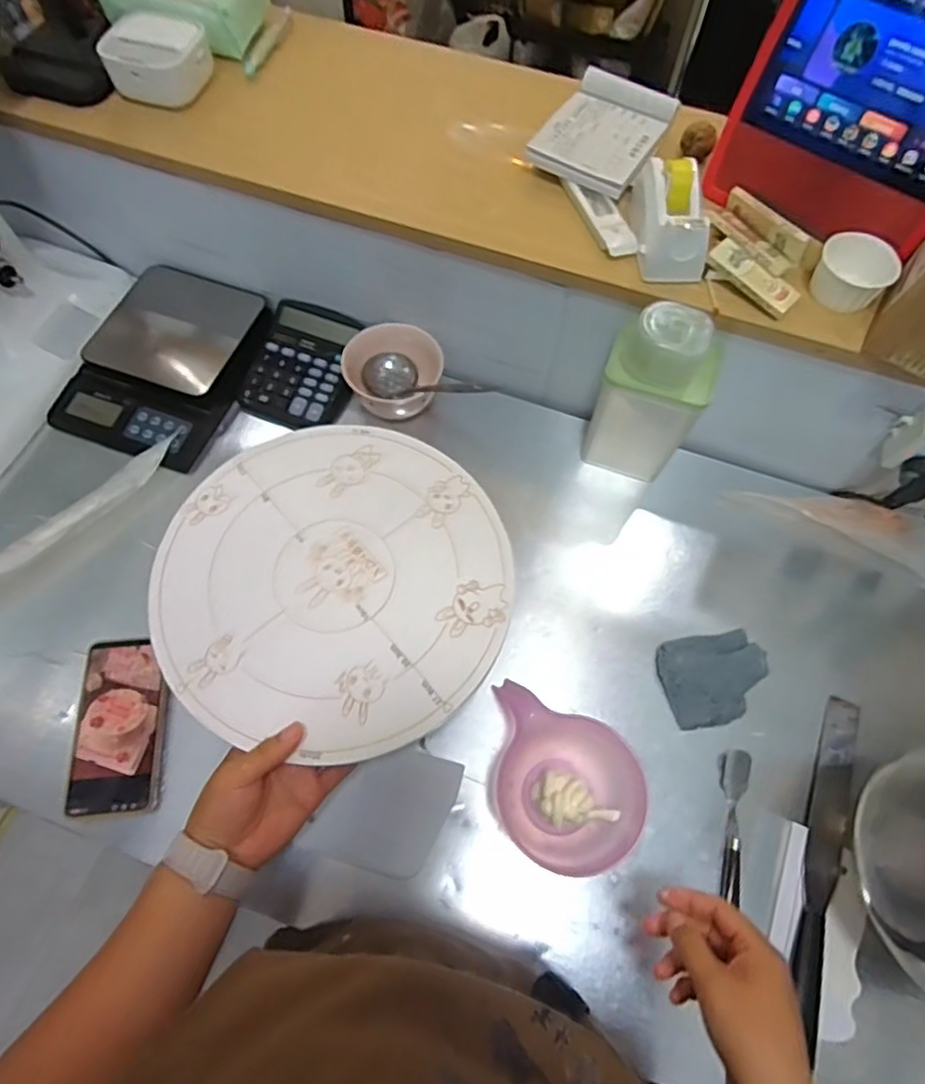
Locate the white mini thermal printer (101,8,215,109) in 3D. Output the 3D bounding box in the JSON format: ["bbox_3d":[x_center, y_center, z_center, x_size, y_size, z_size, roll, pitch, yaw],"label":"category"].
[{"bbox_3d":[-0.326,-0.522,0.669,0.096,0.045,0.101,20,67,7],"label":"white mini thermal printer"}]

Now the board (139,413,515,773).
[{"bbox_3d":[-0.107,0.027,0.513,0.276,0.008,0.286,1,66,-1],"label":"board"}]

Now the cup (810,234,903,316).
[{"bbox_3d":[0.345,-0.238,0.552,0.066,0.042,0.052,39,70,15],"label":"cup"}]

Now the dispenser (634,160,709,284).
[{"bbox_3d":[0.193,-0.298,0.572,0.060,0.054,0.103,3,66,0],"label":"dispenser"}]

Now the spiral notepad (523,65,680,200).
[{"bbox_3d":[0.148,-0.426,0.640,0.106,0.017,0.160,28,68,11],"label":"spiral notepad"}]

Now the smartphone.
[{"bbox_3d":[-0.320,0.171,0.587,0.080,0.016,0.157,-2,66,-2],"label":"smartphone"}]

